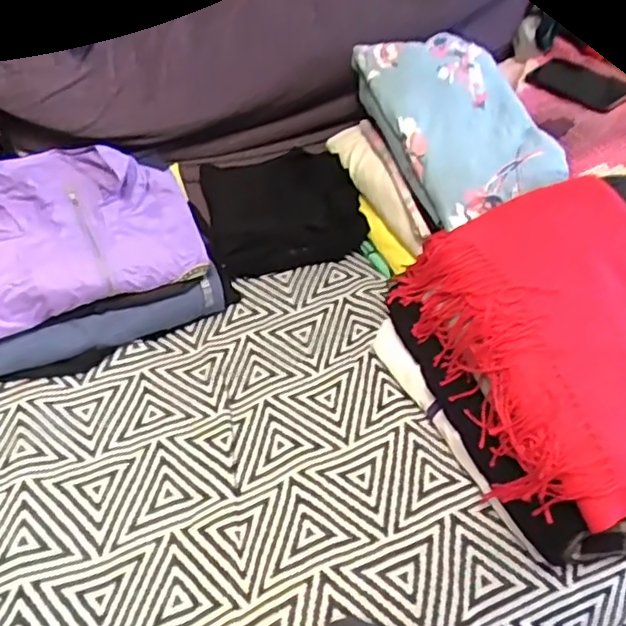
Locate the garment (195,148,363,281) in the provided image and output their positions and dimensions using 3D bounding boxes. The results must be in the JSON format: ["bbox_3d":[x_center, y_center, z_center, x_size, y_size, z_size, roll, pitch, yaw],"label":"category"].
[{"bbox_3d":[-0.050,-0.158,0.948,0.216,0.100,0.176,-12,47,-15],"label":"garment"}]

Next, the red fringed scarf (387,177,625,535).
[{"bbox_3d":[0.243,0.024,0.608,0.231,0.145,0.317,-5,45,-8],"label":"red fringed scarf"}]

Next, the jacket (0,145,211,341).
[{"bbox_3d":[-0.301,-0.109,0.781,0.293,0.053,0.219,-18,75,-21],"label":"jacket"}]

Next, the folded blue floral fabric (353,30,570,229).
[{"bbox_3d":[0.174,-0.253,0.794,0.172,0.046,0.303,-20,63,-8],"label":"folded blue floral fabric"}]

